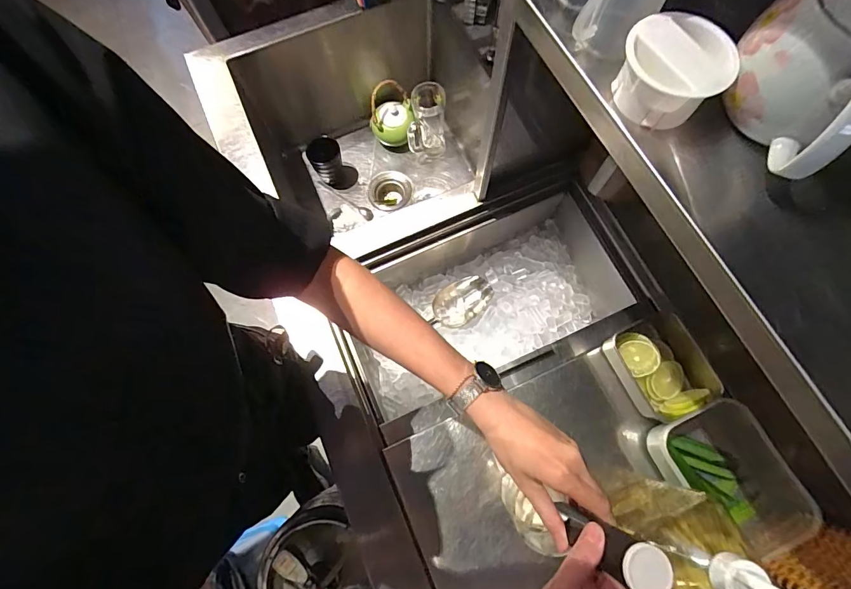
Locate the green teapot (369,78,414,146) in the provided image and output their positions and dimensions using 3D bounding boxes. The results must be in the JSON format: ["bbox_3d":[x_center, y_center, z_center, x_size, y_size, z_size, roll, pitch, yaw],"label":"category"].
[{"bbox_3d":[-0.089,-0.461,1.029,0.112,0.142,0.101,-5,73,0],"label":"green teapot"}]

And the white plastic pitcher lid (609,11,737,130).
[{"bbox_3d":[0.172,-0.157,0.279,0.060,0.045,0.070,-39,76,-9],"label":"white plastic pitcher lid"}]

